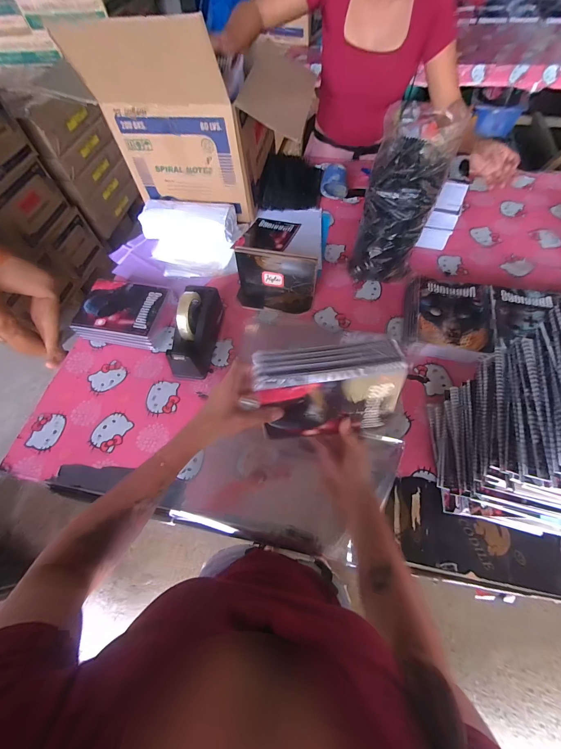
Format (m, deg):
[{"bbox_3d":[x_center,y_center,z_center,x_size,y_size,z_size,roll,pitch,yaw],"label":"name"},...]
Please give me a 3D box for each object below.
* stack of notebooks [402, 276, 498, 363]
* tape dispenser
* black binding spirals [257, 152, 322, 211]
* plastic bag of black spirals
[{"bbox_3d":[0.384,-0.123,0.705,0.178,0.061,0.223,11,63,9],"label":"stack of notebooks"},{"bbox_3d":[-0.191,-0.096,0.674,0.071,0.126,0.210,6,62,6],"label":"tape dispenser"},{"bbox_3d":[0.036,-0.620,0.980,0.183,0.041,0.240,5,62,5],"label":"black binding spirals"},{"bbox_3d":[0.255,-0.359,0.676,0.144,0.344,0.121,15,63,10],"label":"plastic bag of black spirals"}]

